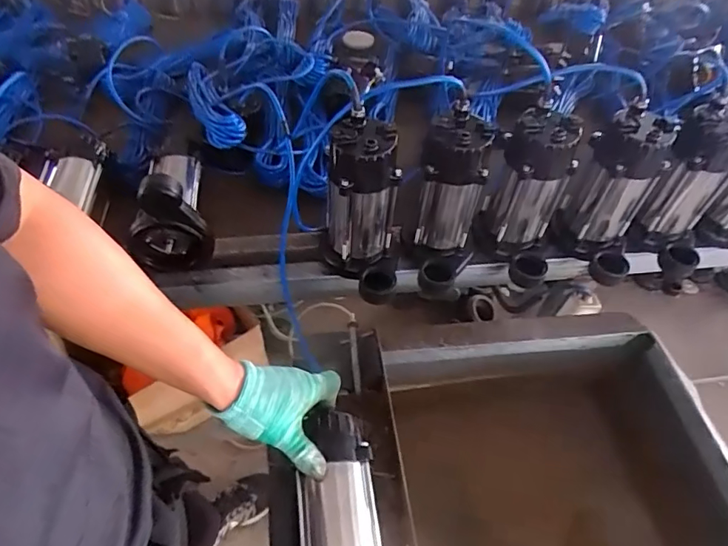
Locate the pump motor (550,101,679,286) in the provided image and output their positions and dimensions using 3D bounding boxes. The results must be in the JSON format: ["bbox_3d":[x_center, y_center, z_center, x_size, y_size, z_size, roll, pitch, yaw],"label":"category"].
[{"bbox_3d":[0.383,-0.111,0.774,0.141,0.234,0.111,33,55,22],"label":"pump motor"}]

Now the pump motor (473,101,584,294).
[{"bbox_3d":[0.249,-0.109,0.770,0.123,0.236,0.129,17,50,10],"label":"pump motor"}]

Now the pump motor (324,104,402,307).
[{"bbox_3d":[0.000,-0.086,0.726,0.102,0.227,0.142,1,49,-3],"label":"pump motor"}]

